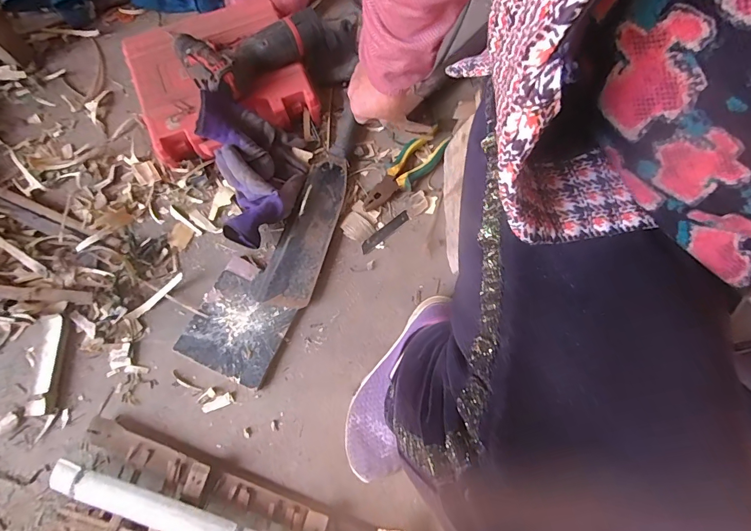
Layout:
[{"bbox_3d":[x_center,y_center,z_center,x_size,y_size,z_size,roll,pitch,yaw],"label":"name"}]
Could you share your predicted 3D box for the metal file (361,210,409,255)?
[{"bbox_3d":[0.014,-0.052,0.617,0.092,0.004,0.019,-39,77,-11],"label":"metal file"}]

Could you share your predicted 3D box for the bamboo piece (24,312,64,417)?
[{"bbox_3d":[-0.441,0.132,0.542,0.036,0.019,0.129,-4,73,-1],"label":"bamboo piece"}]

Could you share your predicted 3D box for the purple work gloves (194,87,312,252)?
[{"bbox_3d":[-0.168,-0.139,0.578,0.125,0.101,0.210,-17,74,-2],"label":"purple work gloves"}]

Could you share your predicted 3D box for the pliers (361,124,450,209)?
[{"bbox_3d":[0.044,-0.152,0.633,0.056,0.026,0.174,44,77,12],"label":"pliers"}]

